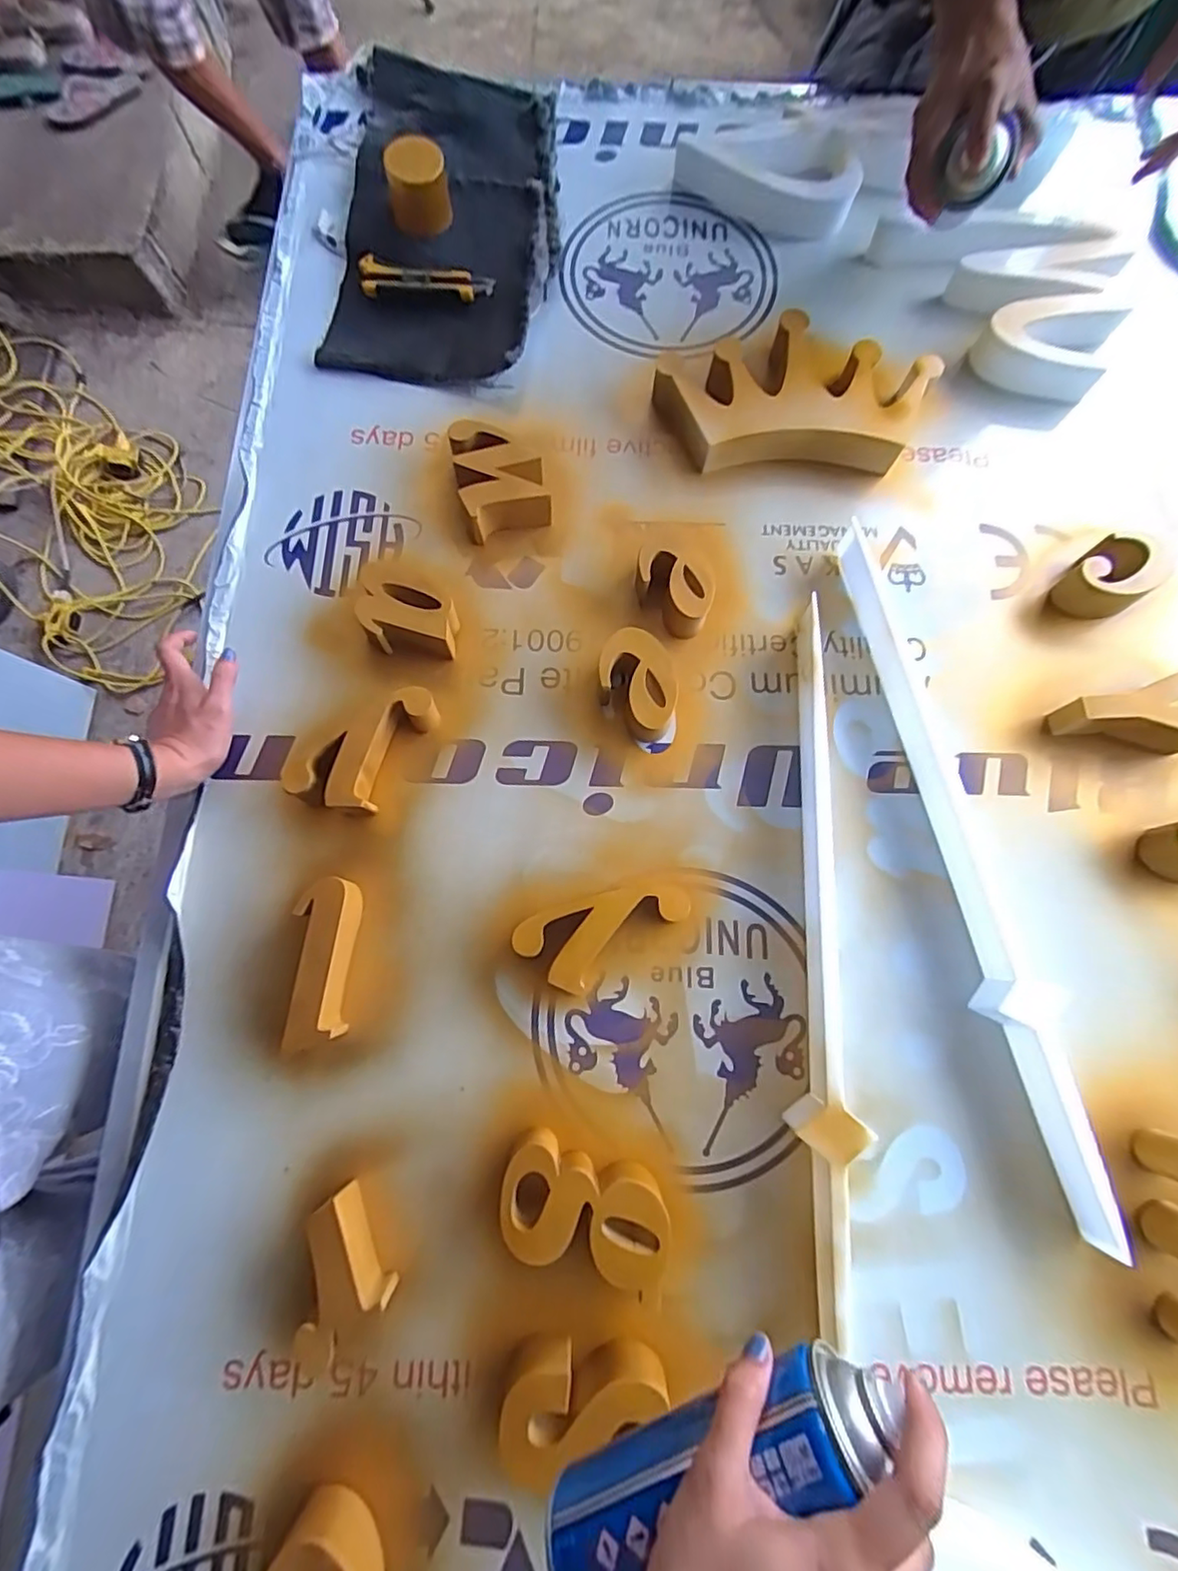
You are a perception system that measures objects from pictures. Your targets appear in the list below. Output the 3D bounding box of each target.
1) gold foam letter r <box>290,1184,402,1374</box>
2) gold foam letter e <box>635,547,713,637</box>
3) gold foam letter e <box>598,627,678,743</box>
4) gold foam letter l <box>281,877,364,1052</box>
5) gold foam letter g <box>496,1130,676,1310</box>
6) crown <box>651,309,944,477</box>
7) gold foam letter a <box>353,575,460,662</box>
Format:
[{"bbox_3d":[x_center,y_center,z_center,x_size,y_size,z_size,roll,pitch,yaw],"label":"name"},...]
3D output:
[{"bbox_3d":[-0.179,0.341,0.426,0.063,0.044,0.092,-30,78,-8],"label":"gold foam letter r"},{"bbox_3d":[0.077,-0.183,0.563,0.069,0.044,0.076,6,76,1],"label":"gold foam letter e"},{"bbox_3d":[0.042,-0.088,0.537,0.065,0.046,0.093,-6,76,-2],"label":"gold foam letter e"},{"bbox_3d":[-0.206,0.138,0.476,0.039,0.047,0.129,2,76,0],"label":"gold foam letter l"},{"bbox_3d":[-0.001,0.308,0.437,0.129,0.044,0.074,22,77,3],"label":"gold foam letter g"},{"bbox_3d":[0.207,-0.391,0.615,0.283,0.047,0.156,3,77,-1],"label":"crown"},{"bbox_3d":[-0.164,-0.156,0.553,0.088,0.046,0.066,7,76,1],"label":"gold foam letter a"}]

